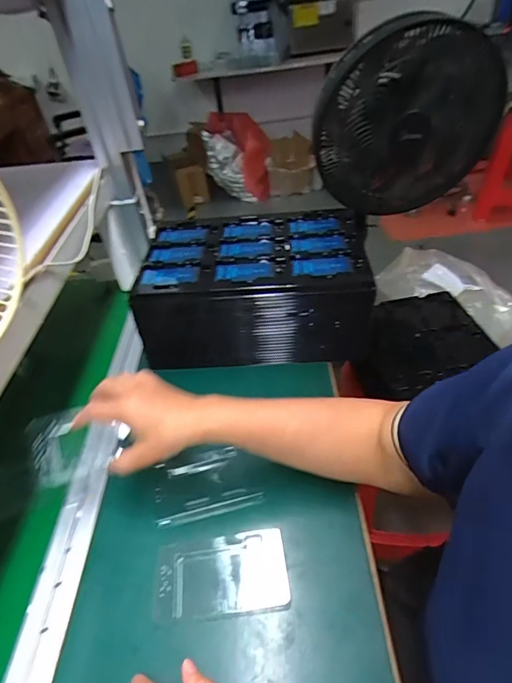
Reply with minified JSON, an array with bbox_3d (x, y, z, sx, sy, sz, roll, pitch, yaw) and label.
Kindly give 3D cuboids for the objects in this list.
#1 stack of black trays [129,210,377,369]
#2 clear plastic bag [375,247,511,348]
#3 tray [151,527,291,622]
[{"bbox_3d":[-0.007,-0.094,0.676,0.325,0.138,0.219,0,41,1],"label":"stack of black trays"},{"bbox_3d":[0.455,-0.114,1.011,0.160,0.095,0.365,-28,45,-21],"label":"clear plastic bag"},{"bbox_3d":[-0.035,0.232,0.421,0.131,0.008,0.072,-9,41,-1],"label":"tray"}]

